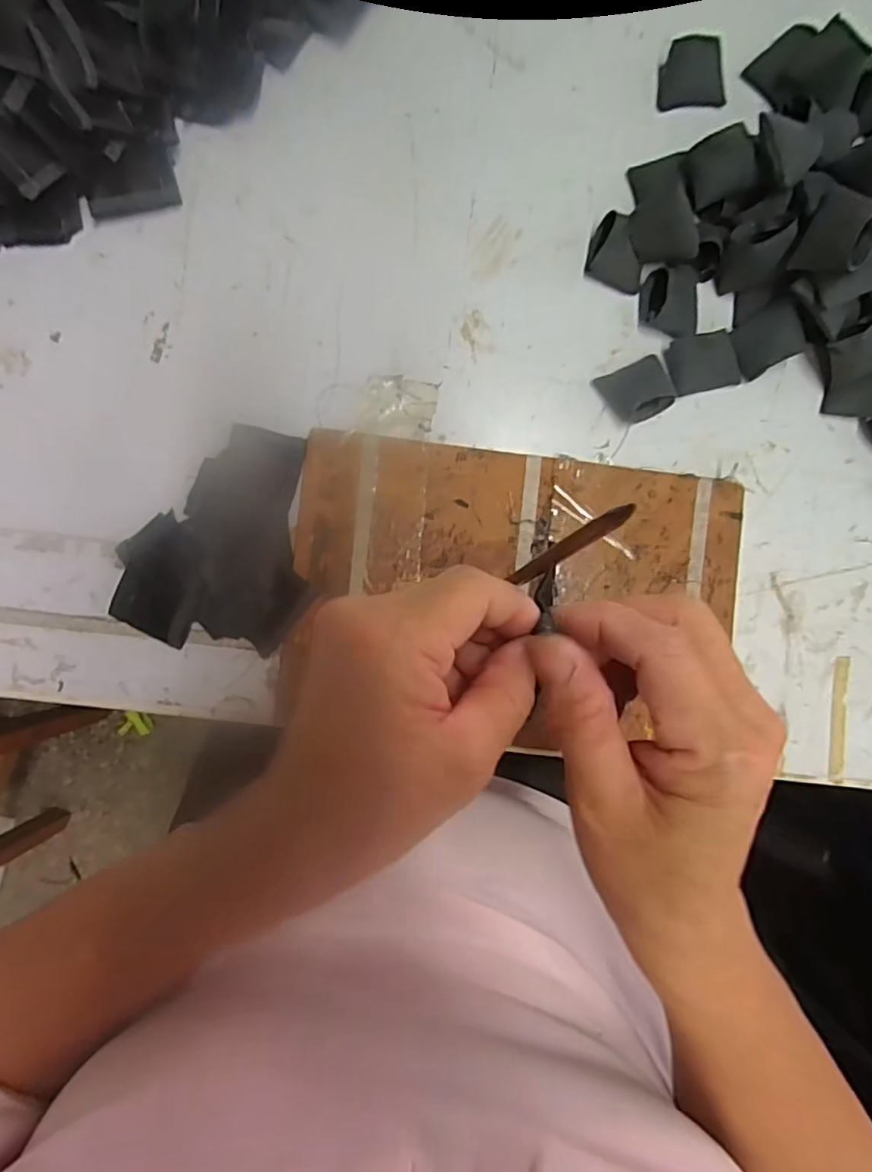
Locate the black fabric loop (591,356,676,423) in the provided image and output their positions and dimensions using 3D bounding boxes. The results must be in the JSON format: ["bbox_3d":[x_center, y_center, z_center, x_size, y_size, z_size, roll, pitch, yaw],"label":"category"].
[{"bbox_3d":[0.129,-0.125,0.370,0.042,0.020,0.036,-24,88,-4],"label":"black fabric loop"}]

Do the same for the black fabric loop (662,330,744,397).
[{"bbox_3d":[0.171,-0.142,0.373,0.045,0.019,0.032,-11,88,-3],"label":"black fabric loop"}]

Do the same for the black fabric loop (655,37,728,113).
[{"bbox_3d":[0.169,-0.333,0.383,0.042,0.021,0.032,-4,87,-3],"label":"black fabric loop"}]

